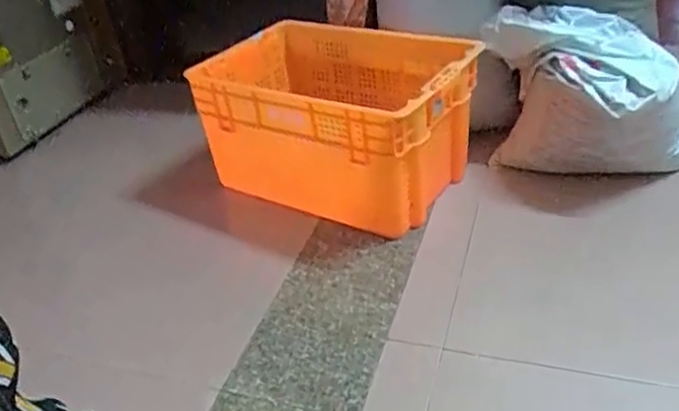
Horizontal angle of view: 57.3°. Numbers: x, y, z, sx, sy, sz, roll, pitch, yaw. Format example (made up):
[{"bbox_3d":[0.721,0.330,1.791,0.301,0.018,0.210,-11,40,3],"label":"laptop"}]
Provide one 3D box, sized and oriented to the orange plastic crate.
[{"bbox_3d":[-0.025,-0.214,1.495,0.628,0.311,0.401,16,41,30],"label":"orange plastic crate"}]

